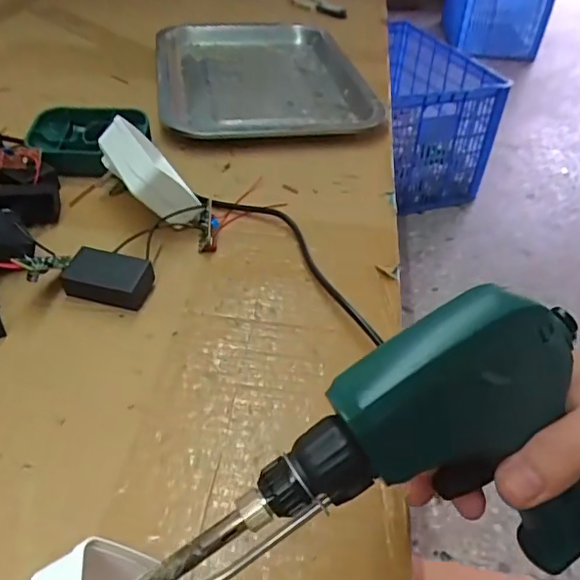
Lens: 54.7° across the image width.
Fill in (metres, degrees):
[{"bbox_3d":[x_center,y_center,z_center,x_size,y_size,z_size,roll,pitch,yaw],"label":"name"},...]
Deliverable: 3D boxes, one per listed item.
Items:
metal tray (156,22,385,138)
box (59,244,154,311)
[{"bbox_3d":[-0.037,-0.232,0.608,0.197,0.033,0.326,-5,42,-10],"label":"metal tray"},{"bbox_3d":[-0.112,-0.008,0.347,0.050,0.022,0.027,13,42,10],"label":"box"}]

